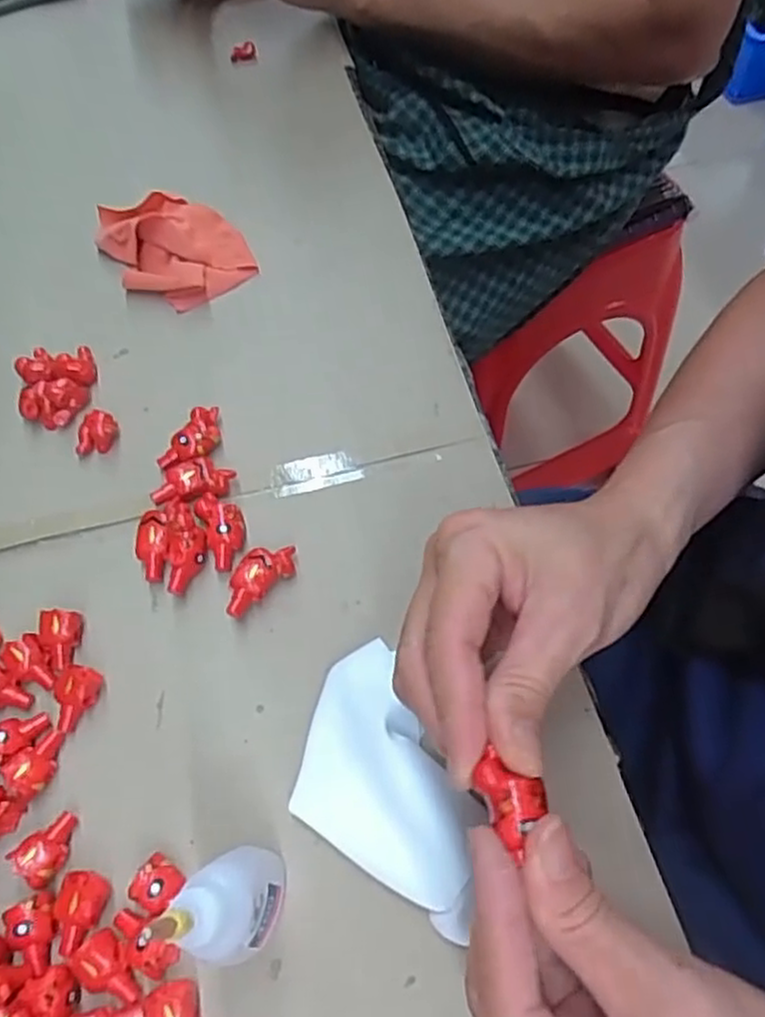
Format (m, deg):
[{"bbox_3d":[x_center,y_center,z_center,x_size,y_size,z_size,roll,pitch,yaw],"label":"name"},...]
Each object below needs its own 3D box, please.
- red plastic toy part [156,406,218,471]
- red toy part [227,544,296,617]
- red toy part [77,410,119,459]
[{"bbox_3d":[-0.090,-0.034,0.346,0.020,0.011,0.037,23,66,13],"label":"red plastic toy part"},{"bbox_3d":[-0.055,0.030,0.315,0.038,0.014,0.017,-42,69,-17],"label":"red toy part"},{"bbox_3d":[-0.141,-0.038,0.354,0.021,0.011,0.018,-15,63,-6],"label":"red toy part"}]

